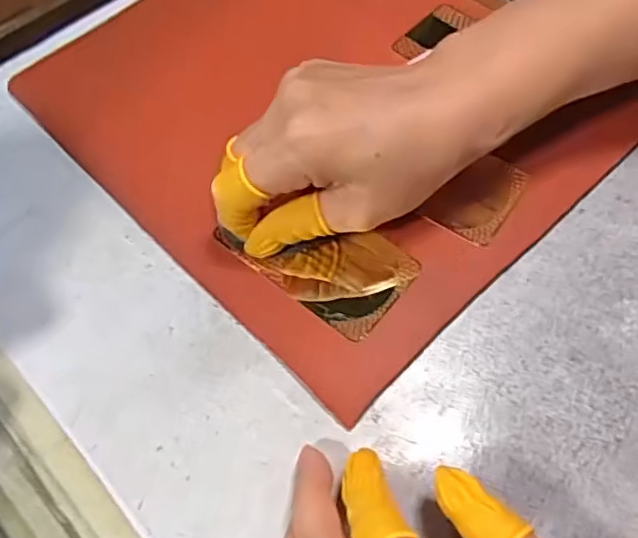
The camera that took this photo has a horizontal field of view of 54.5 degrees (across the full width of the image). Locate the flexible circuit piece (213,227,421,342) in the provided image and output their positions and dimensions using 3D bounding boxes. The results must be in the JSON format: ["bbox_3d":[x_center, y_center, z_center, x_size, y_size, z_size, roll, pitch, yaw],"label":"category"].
[{"bbox_3d":[0.000,-0.007,0.279,0.081,0.004,0.048,35,68,18],"label":"flexible circuit piece"}]

